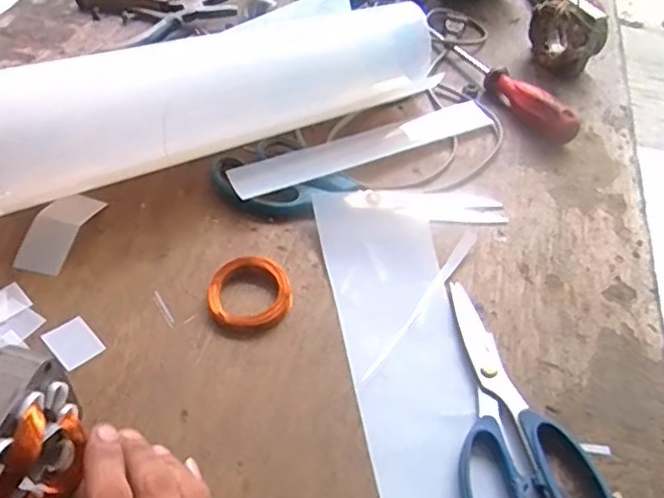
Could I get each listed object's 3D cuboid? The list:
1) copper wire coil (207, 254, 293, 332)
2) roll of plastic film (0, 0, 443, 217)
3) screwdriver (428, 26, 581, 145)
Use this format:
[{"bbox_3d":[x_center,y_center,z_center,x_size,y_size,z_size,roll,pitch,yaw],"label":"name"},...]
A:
[{"bbox_3d":[-0.056,0.030,0.419,0.055,0.013,0.055,3,50,-4],"label":"copper wire coil"},{"bbox_3d":[-0.090,-0.119,0.482,0.387,0.085,0.075,-22,56,-23],"label":"roll of plastic film"},{"bbox_3d":[0.167,-0.162,0.602,0.030,0.036,0.182,-27,58,-26],"label":"screwdriver"}]

